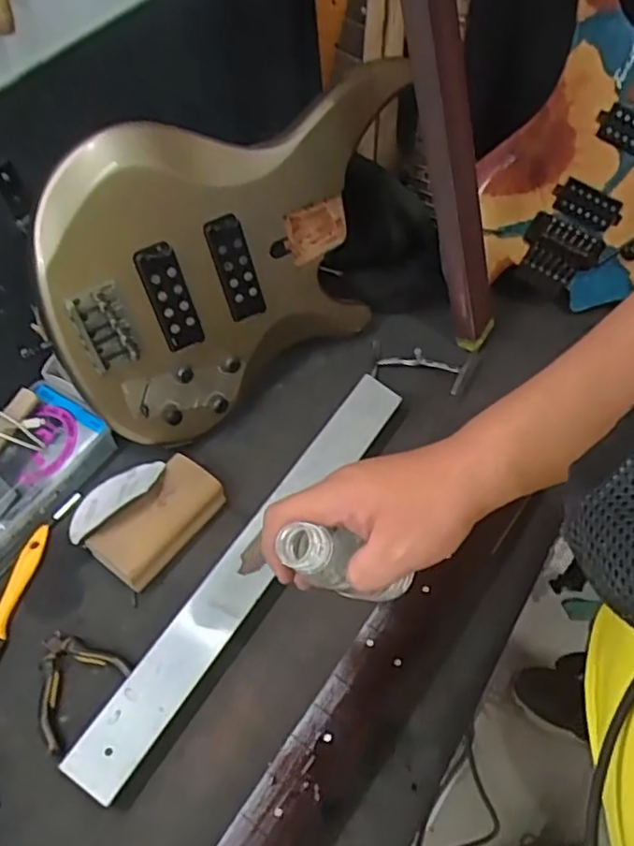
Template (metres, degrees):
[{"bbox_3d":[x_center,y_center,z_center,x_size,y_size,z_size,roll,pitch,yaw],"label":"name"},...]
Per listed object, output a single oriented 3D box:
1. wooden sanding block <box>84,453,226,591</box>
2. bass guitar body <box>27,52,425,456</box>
[{"bbox_3d":[-0.160,0.099,0.668,0.063,0.044,0.132,29,62,23],"label":"wooden sanding block"},{"bbox_3d":[-0.074,-0.176,0.709,0.426,0.304,0.042,-27,30,-24],"label":"bass guitar body"}]

